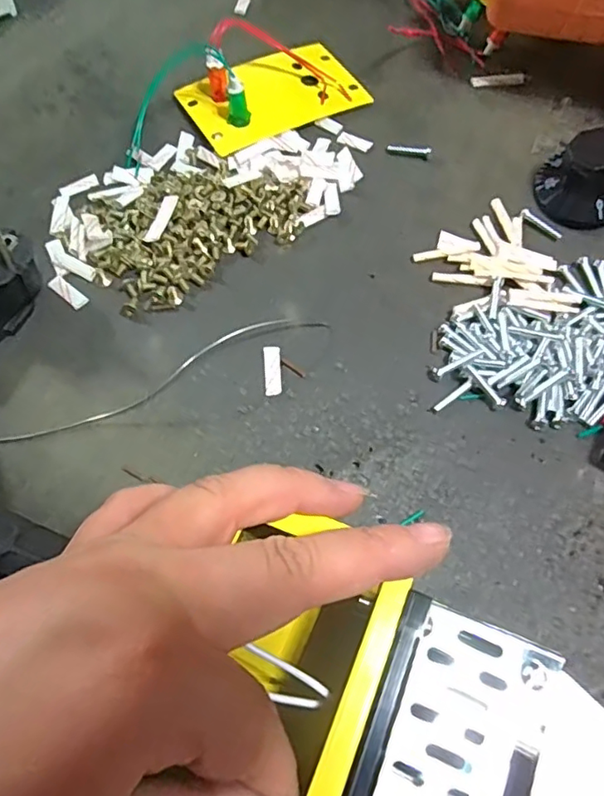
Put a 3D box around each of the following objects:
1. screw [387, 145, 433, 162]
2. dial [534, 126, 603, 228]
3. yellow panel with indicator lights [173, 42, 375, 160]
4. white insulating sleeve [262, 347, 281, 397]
[{"bbox_3d":[0.056,-0.130,0.296,0.023,0.005,0.005,14,67,7],"label":"screw"},{"bbox_3d":[0.138,-0.104,0.268,0.046,0.028,0.043,24,68,12],"label":"dial"},{"bbox_3d":[-0.015,-0.172,0.303,0.093,0.030,0.057,-29,68,-12],"label":"yellow panel with indicator lights"},{"bbox_3d":[-0.013,-0.012,0.242,0.007,0.004,0.022,-4,66,-1],"label":"white insulating sleeve"}]

